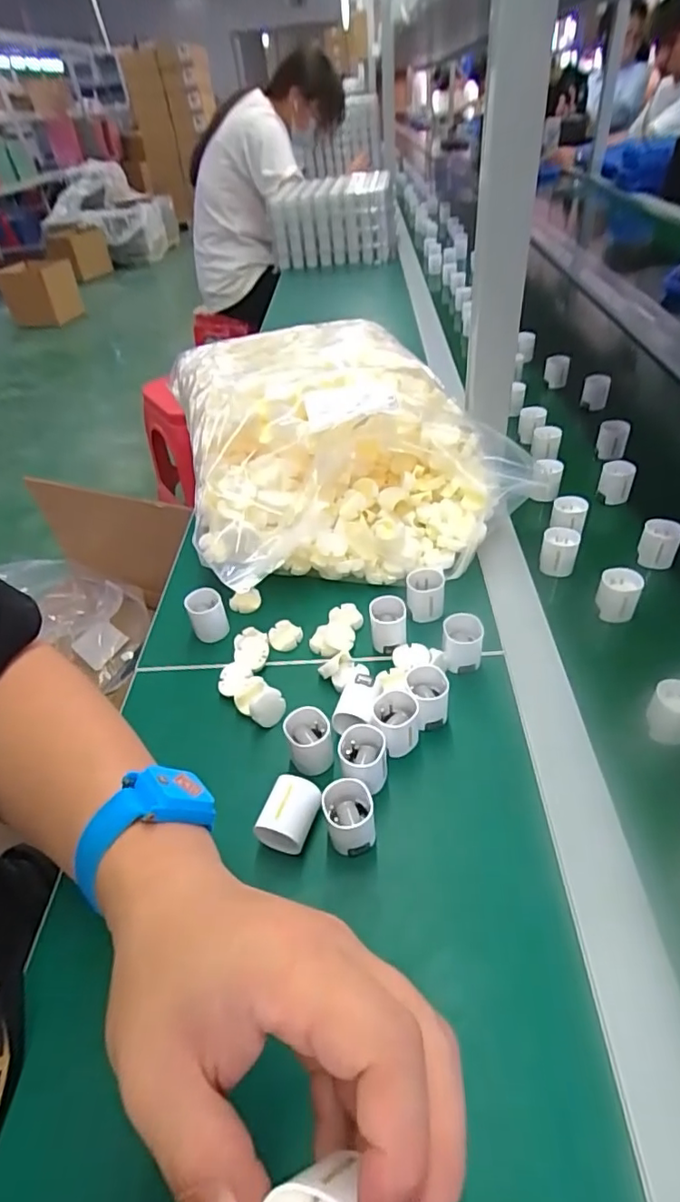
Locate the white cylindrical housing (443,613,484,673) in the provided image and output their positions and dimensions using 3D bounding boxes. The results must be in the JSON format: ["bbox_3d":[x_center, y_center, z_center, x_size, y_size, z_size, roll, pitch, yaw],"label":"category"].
[{"bbox_3d":[0.092,0.035,0.425,0.028,0.040,0.030,-4,46,4],"label":"white cylindrical housing"}]

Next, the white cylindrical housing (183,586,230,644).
[{"bbox_3d":[-0.110,0.012,0.472,0.028,0.036,0.026,-23,47,-14],"label":"white cylindrical housing"}]

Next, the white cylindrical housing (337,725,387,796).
[{"bbox_3d":[0.016,0.103,0.364,0.028,0.039,0.035,0,46,9],"label":"white cylindrical housing"}]

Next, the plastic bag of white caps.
[{"bbox_3d":[-0.028,-0.168,0.578,0.272,0.139,0.384,-20,47,-11],"label":"plastic bag of white caps"}]

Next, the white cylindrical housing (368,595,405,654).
[{"bbox_3d":[0.038,0.019,0.444,0.027,0.032,0.030,-6,46,3],"label":"white cylindrical housing"}]

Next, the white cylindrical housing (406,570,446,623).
[{"bbox_3d":[0.070,-0.005,0.465,0.030,0.030,0.031,-1,46,8],"label":"white cylindrical housing"}]

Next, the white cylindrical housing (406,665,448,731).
[{"bbox_3d":[0.060,0.070,0.393,0.027,0.039,0.033,1,46,10],"label":"white cylindrical housing"}]

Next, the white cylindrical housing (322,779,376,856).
[{"bbox_3d":[0.006,0.130,0.336,0.028,0.038,0.032,-5,46,4],"label":"white cylindrical housing"}]

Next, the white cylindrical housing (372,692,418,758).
[{"bbox_3d":[0.038,0.085,0.382,0.029,0.039,0.031,-4,46,4],"label":"white cylindrical housing"}]

